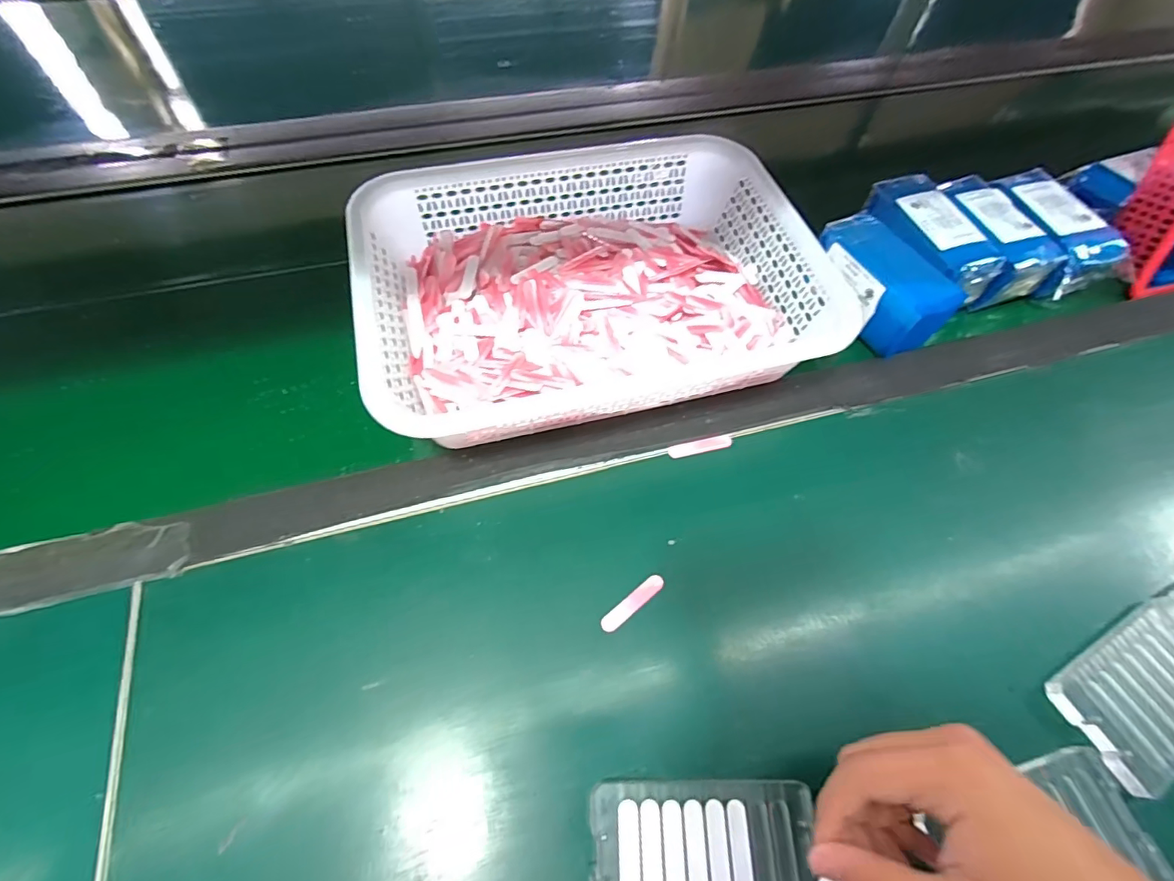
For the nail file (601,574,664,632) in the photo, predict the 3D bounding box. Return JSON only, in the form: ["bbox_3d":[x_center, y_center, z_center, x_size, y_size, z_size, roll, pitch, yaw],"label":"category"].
[{"bbox_3d":[0.031,0.108,0.344,0.051,0.004,0.011,-36,67,-21],"label":"nail file"}]

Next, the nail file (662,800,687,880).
[{"bbox_3d":[0.047,0.221,0.271,0.011,0.004,0.051,1,60,-2],"label":"nail file"}]

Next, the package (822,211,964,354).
[{"bbox_3d":[0.264,-0.140,0.466,0.073,0.054,0.130,-30,65,-19],"label":"package"}]

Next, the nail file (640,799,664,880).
[{"bbox_3d":[0.035,0.221,0.271,0.011,0.004,0.051,1,60,-2],"label":"nail file"}]

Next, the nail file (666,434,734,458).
[{"bbox_3d":[0.090,0.004,0.406,0.051,0.004,0.013,-11,61,-9],"label":"nail file"}]

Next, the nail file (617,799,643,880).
[{"bbox_3d":[0.023,0.221,0.271,0.012,0.004,0.051,1,60,-2],"label":"nail file"}]

